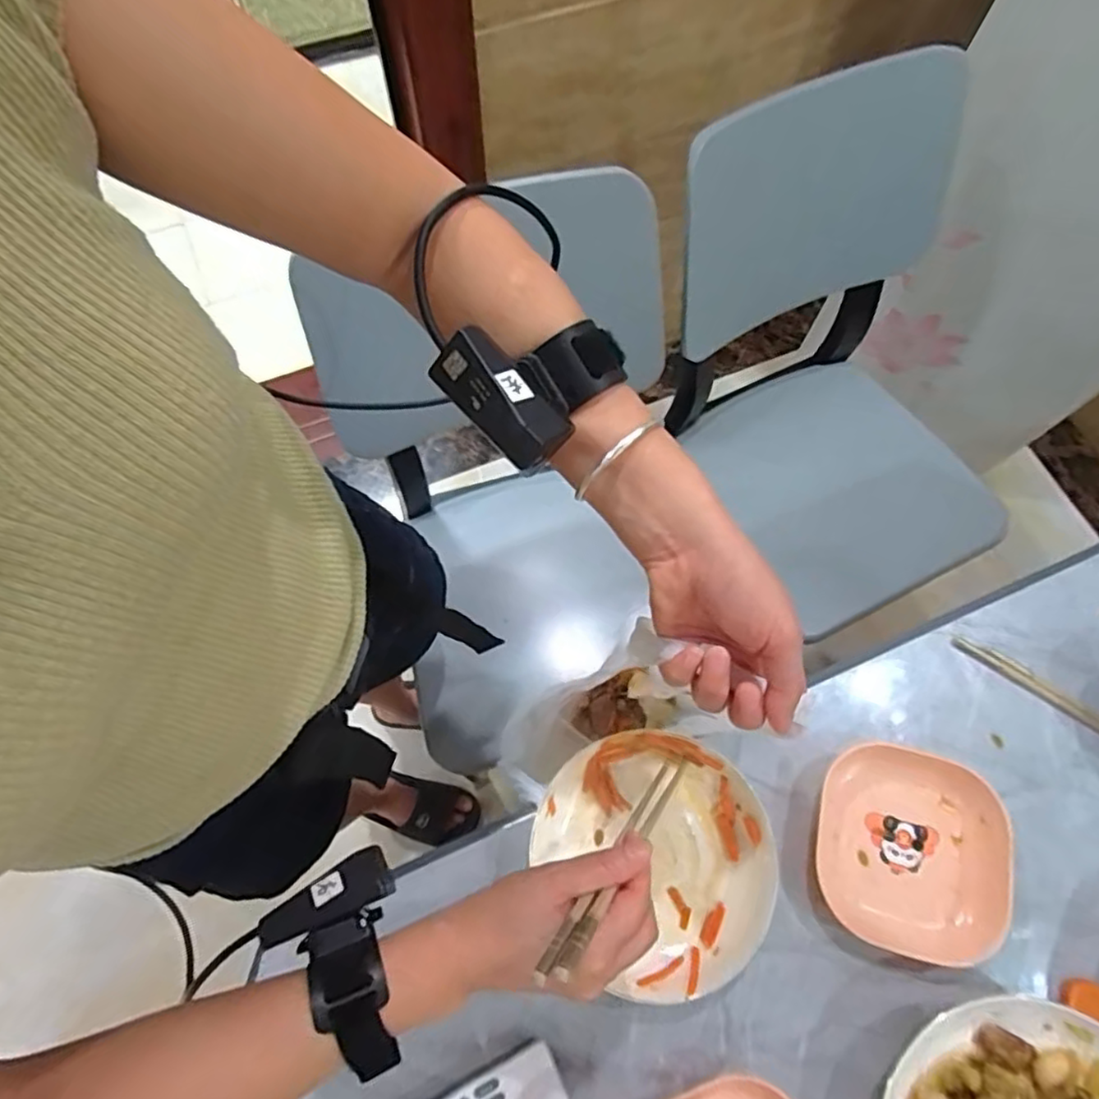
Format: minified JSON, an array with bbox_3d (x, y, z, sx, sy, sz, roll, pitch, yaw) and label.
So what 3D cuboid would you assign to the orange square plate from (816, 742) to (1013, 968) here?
[{"bbox_3d":[0.277,0.229,0.499,0.135,0.024,0.138,13,70,4],"label":"orange square plate"}]

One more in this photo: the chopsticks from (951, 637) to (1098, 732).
[{"bbox_3d":[0.454,0.144,0.542,0.252,0.004,0.018,33,73,10],"label":"chopsticks"}]

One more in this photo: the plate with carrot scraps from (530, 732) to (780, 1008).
[{"bbox_3d":[0.077,0.230,0.491,0.176,0.032,0.172,0,70,-1],"label":"plate with carrot scraps"}]

